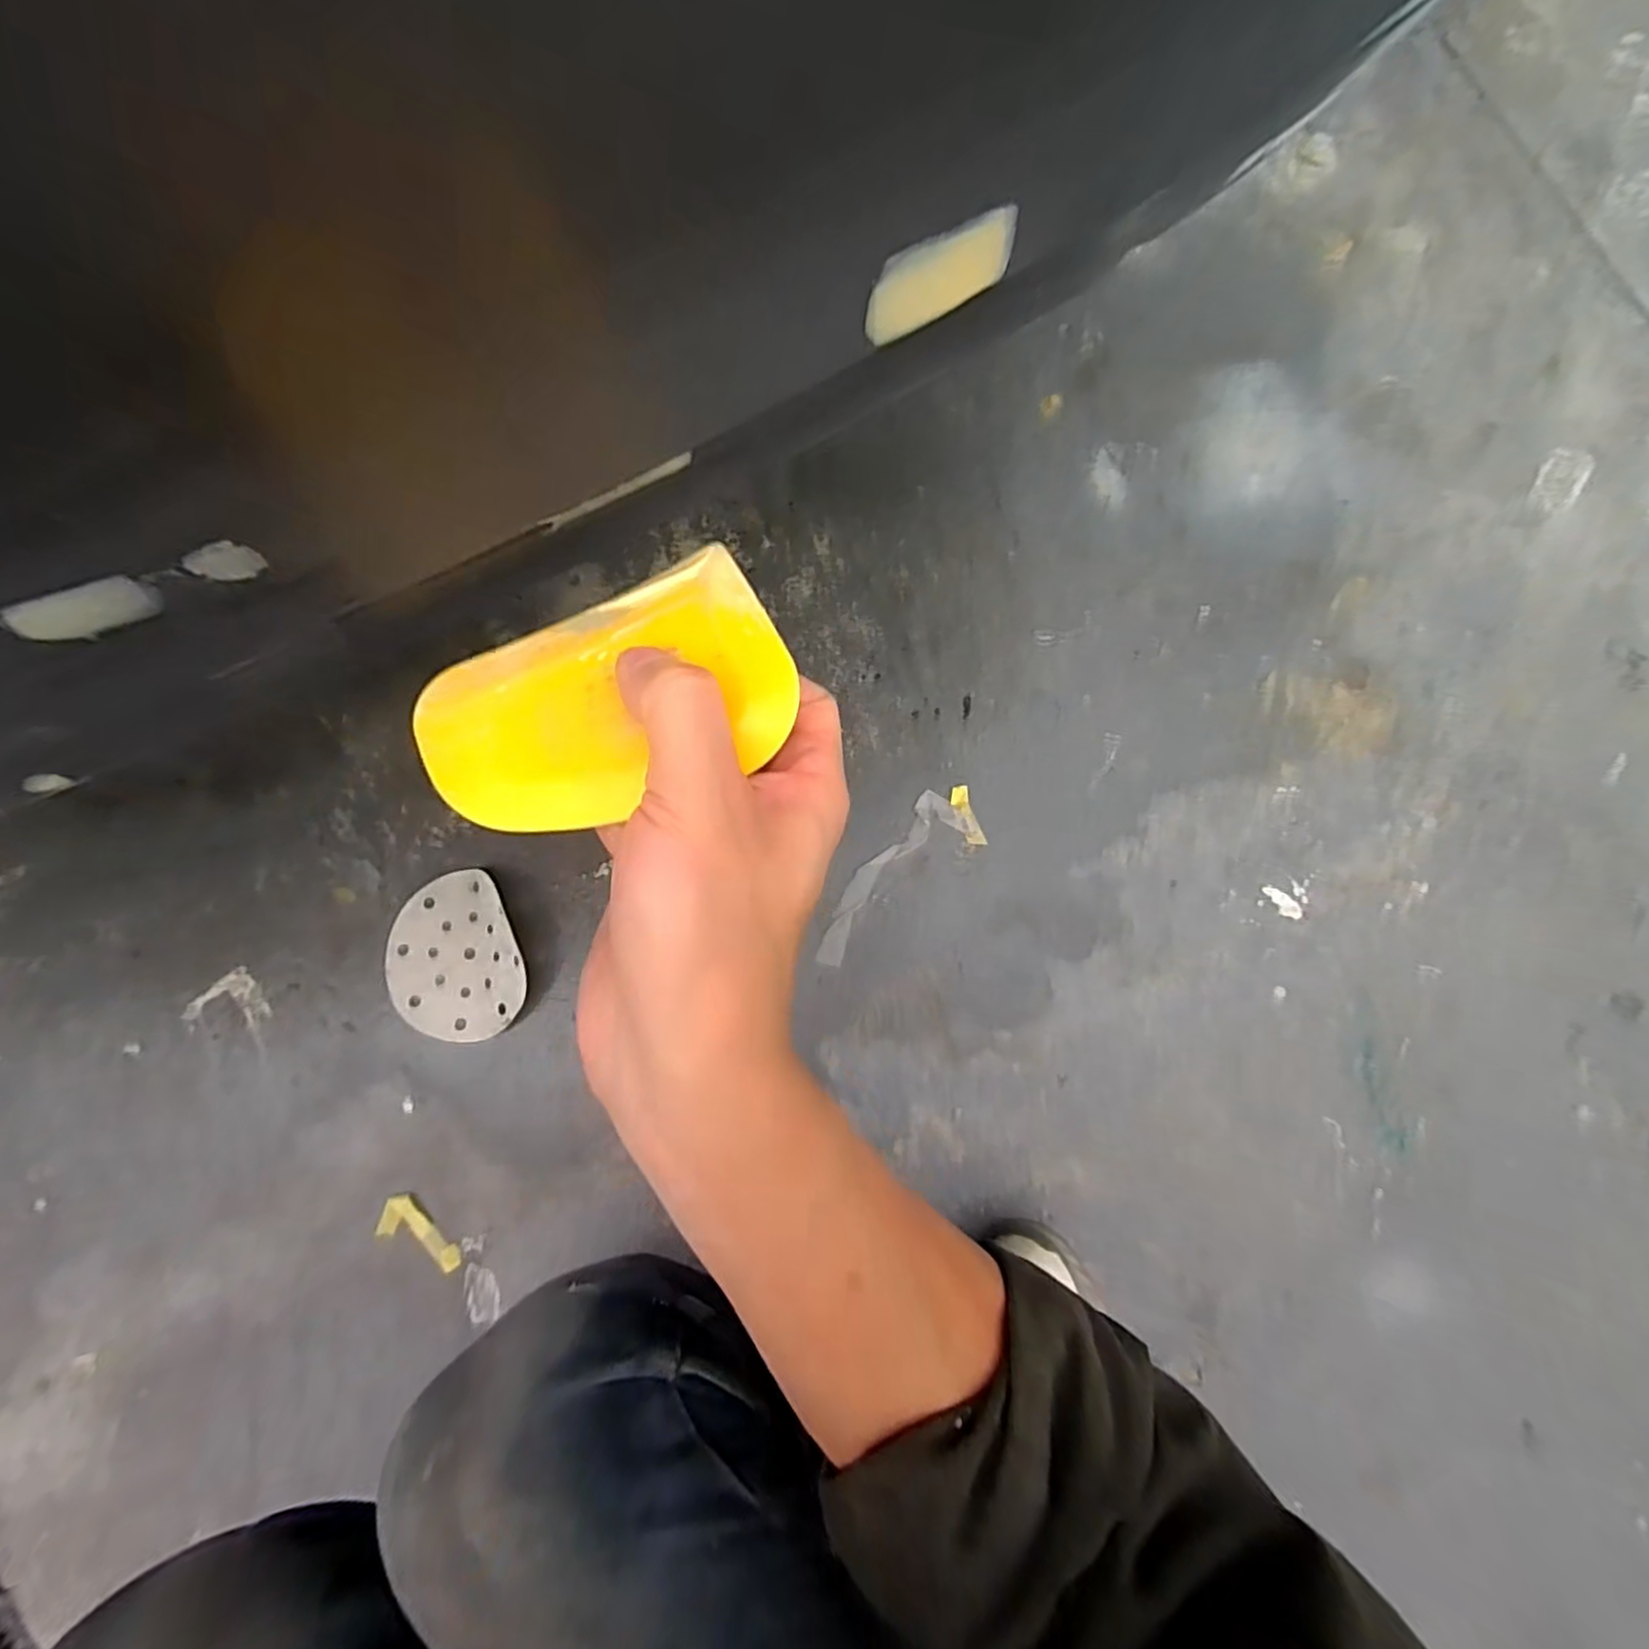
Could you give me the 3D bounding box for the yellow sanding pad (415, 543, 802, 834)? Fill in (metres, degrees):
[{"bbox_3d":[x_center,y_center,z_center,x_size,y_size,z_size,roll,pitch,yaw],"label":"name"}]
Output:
[{"bbox_3d":[-0.060,-0.034,0.193,0.099,0.012,0.063,-25,82,-1],"label":"yellow sanding pad"}]

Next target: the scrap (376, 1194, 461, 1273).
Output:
[{"bbox_3d":[-0.332,0.338,0.572,0.076,0.007,0.033,28,82,5],"label":"scrap"}]

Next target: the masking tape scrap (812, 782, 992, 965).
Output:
[{"bbox_3d":[0.064,0.046,0.603,0.061,0.006,0.192,43,84,7],"label":"masking tape scrap"}]

